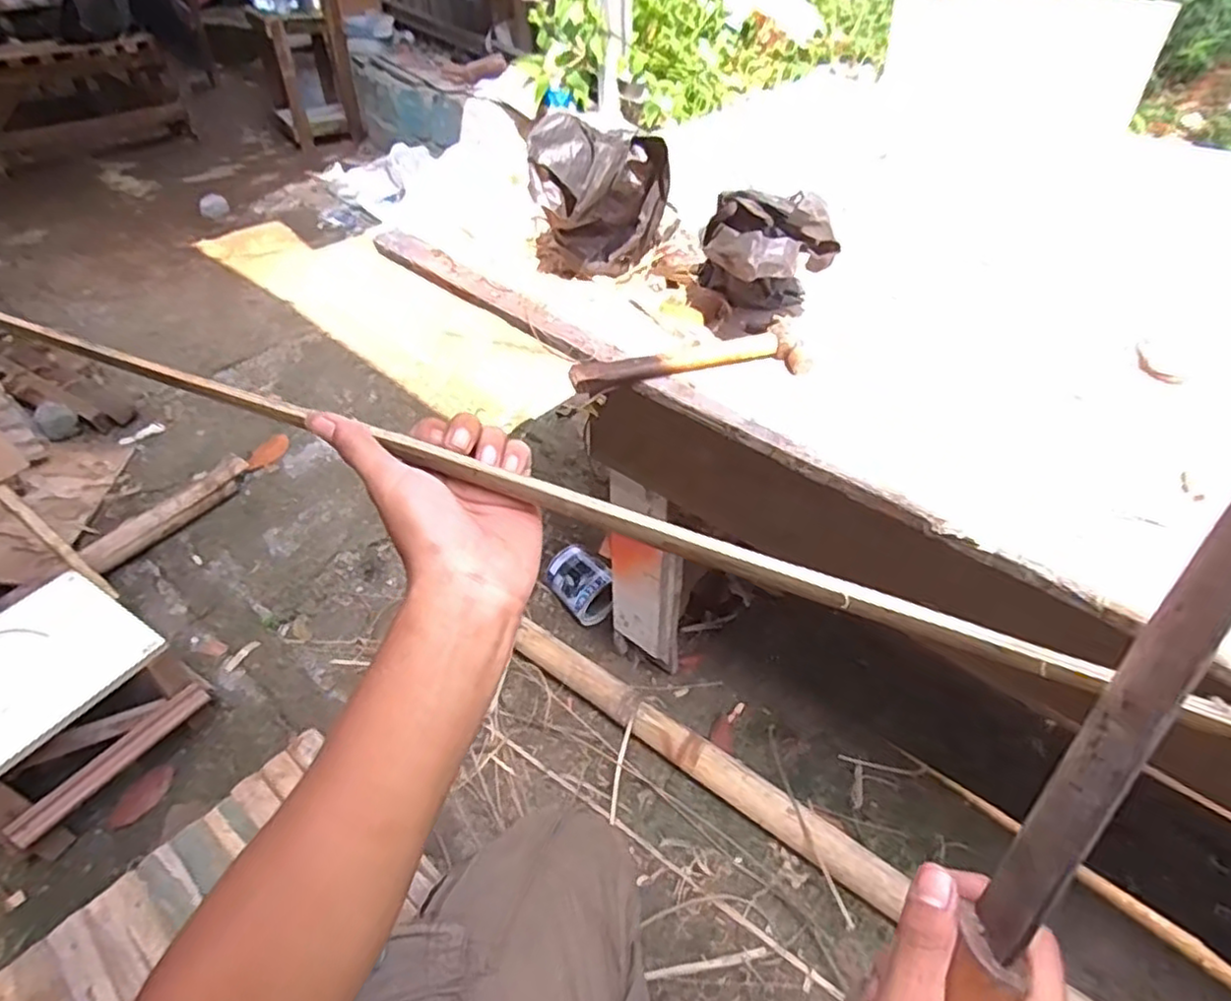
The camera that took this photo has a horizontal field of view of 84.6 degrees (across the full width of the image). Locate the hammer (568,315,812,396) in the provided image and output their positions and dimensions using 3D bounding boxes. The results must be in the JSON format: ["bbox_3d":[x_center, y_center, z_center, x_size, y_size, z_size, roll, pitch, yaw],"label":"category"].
[{"bbox_3d":[0.077,-0.141,0.692,0.242,0.029,0.059,-9,44,-11],"label":"hammer"}]

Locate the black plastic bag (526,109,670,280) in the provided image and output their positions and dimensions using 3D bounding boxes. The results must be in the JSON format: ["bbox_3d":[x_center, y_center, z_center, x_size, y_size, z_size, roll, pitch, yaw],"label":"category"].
[{"bbox_3d":[-0.021,-0.329,0.776,0.155,0.172,0.119,2,43,2],"label":"black plastic bag"}]

